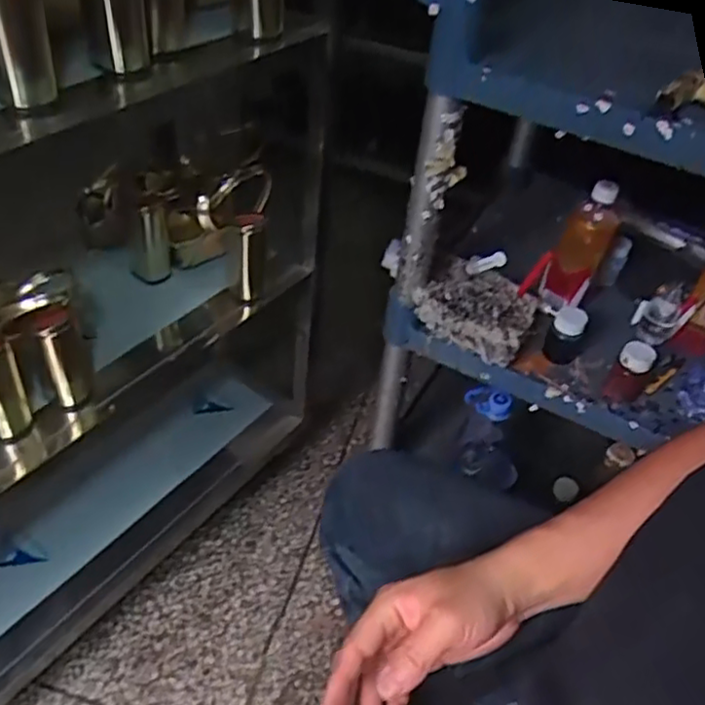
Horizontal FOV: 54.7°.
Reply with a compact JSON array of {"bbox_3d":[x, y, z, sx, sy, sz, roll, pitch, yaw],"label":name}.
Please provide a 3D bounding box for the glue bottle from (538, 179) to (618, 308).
[{"bbox_3d":[0.300,-0.138,0.897,0.066,0.176,0.043,18,42,16],"label":"glue bottle"}]

